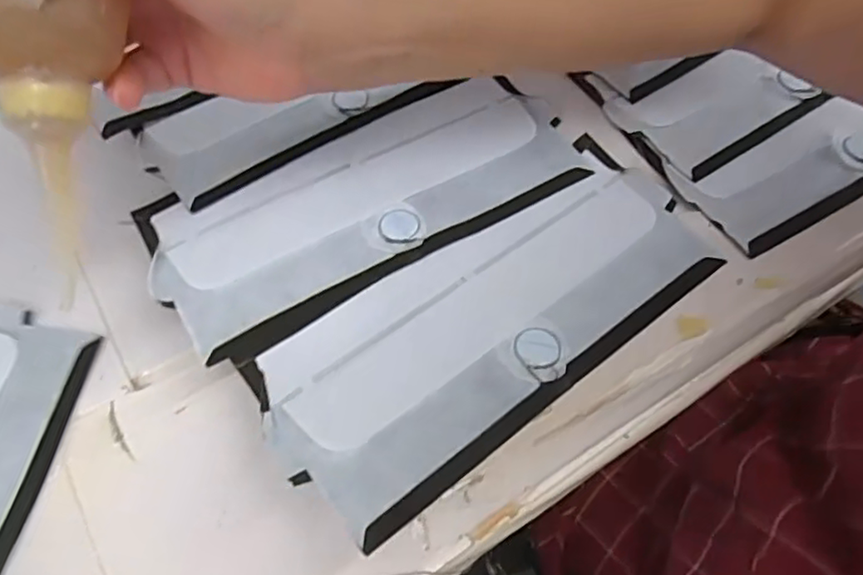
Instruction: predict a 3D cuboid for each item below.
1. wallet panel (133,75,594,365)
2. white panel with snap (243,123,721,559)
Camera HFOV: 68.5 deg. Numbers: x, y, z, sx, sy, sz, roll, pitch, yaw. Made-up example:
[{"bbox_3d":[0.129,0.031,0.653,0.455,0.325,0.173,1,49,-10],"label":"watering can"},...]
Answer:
[{"bbox_3d":[-0.029,-0.047,0.345,0.233,0.009,0.101,-25,65,-13],"label":"wallet panel"},{"bbox_3d":[0.034,0.012,0.314,0.234,0.005,0.099,-34,66,-21],"label":"white panel with snap"}]

